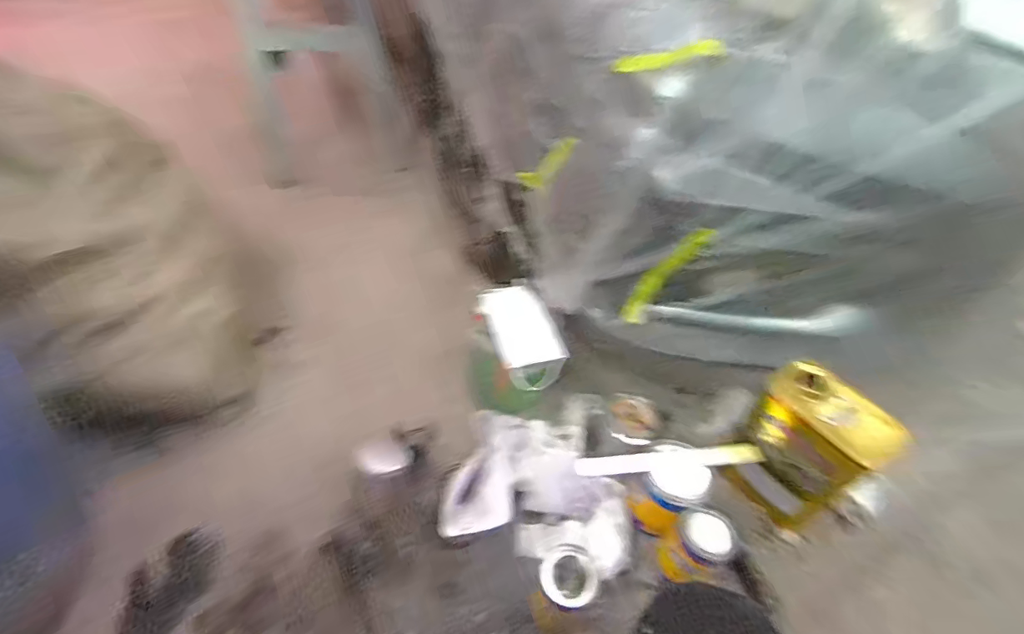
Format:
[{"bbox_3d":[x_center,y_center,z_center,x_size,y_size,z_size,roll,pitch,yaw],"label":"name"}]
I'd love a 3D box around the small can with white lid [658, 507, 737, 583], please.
[{"bbox_3d":[0.263,0.330,0.668,0.066,0.117,0.069,3,46,-3],"label":"small can with white lid"}]

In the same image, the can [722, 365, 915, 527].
[{"bbox_3d":[0.450,0.203,0.727,0.118,0.221,0.162,-24,52,-26],"label":"can"}]

